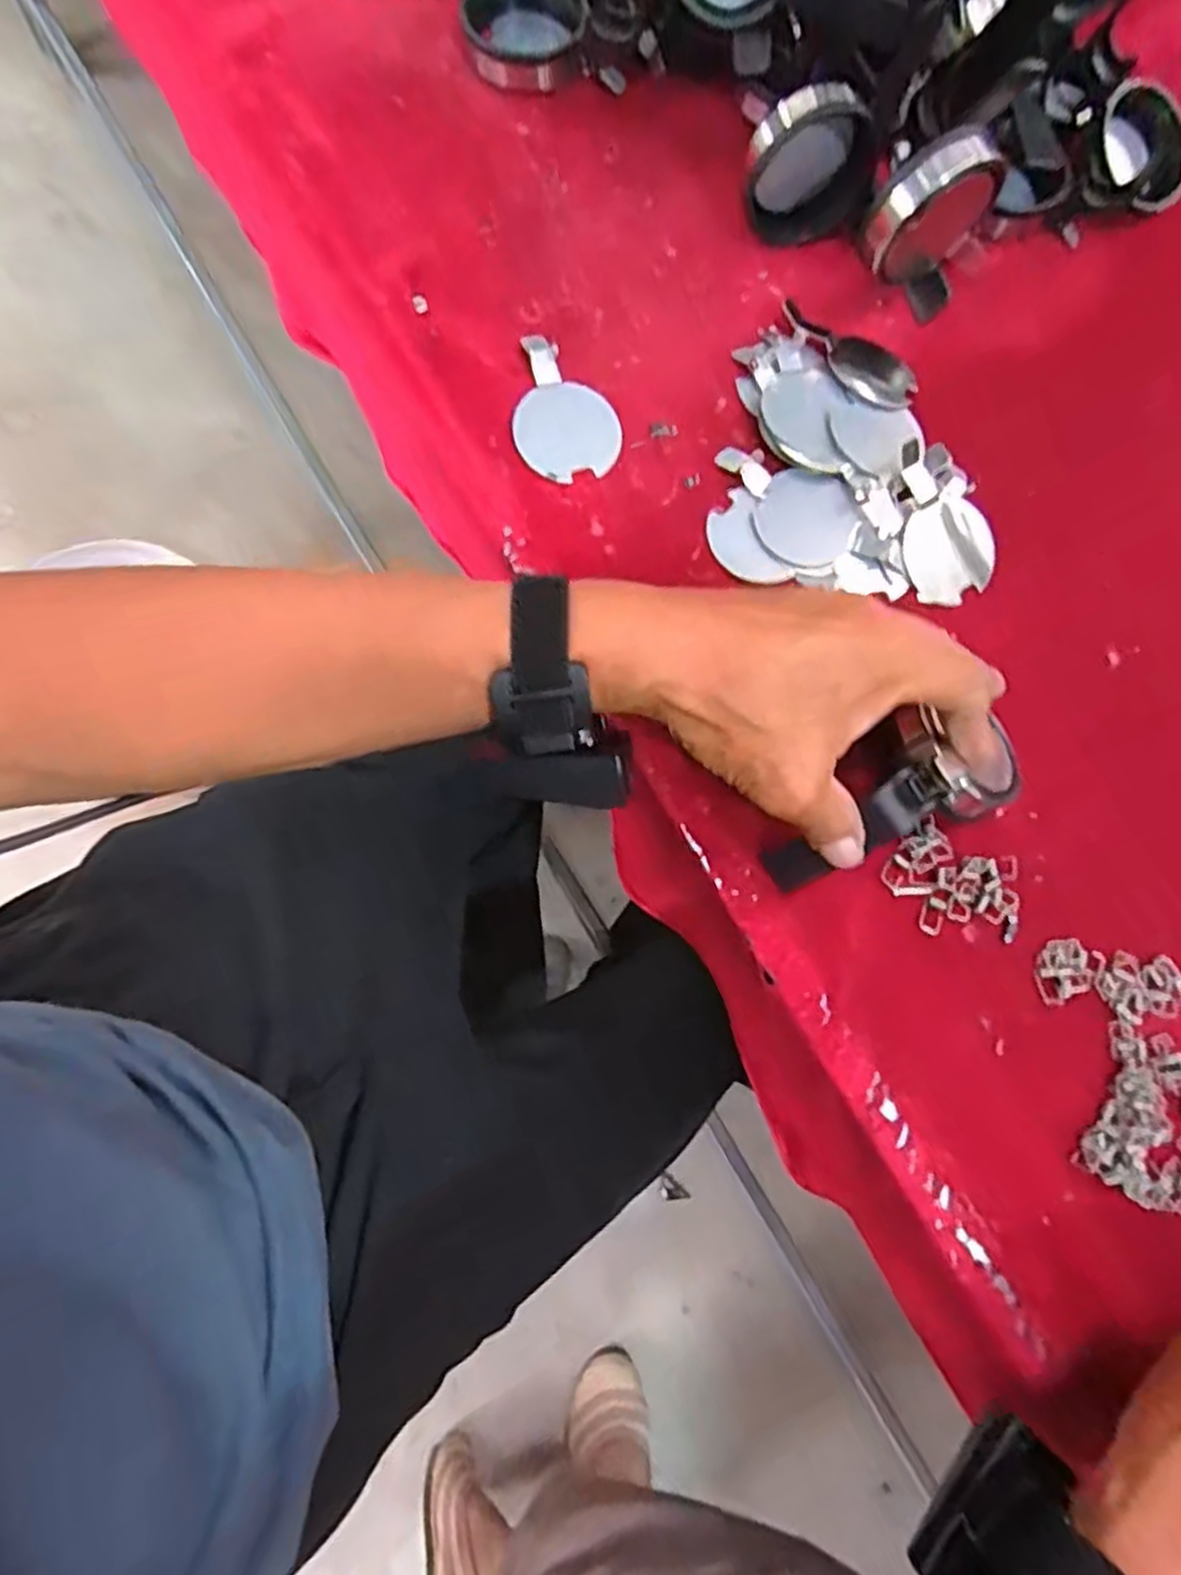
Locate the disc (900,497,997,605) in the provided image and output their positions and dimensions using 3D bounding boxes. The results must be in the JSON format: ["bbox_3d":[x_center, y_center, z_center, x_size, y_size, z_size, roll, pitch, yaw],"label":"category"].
[{"bbox_3d":[0.189,-0.124,0.396,0.055,0.004,0.051,-1,93,-12],"label":"disc"}]

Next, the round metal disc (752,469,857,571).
[{"bbox_3d":[0.112,-0.140,0.388,0.049,0.004,0.051,1,80,-7],"label":"round metal disc"}]

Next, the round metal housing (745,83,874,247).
[{"bbox_3d":[0.117,-0.330,0.400,0.076,0.063,0.023,-11,81,-9],"label":"round metal housing"}]

